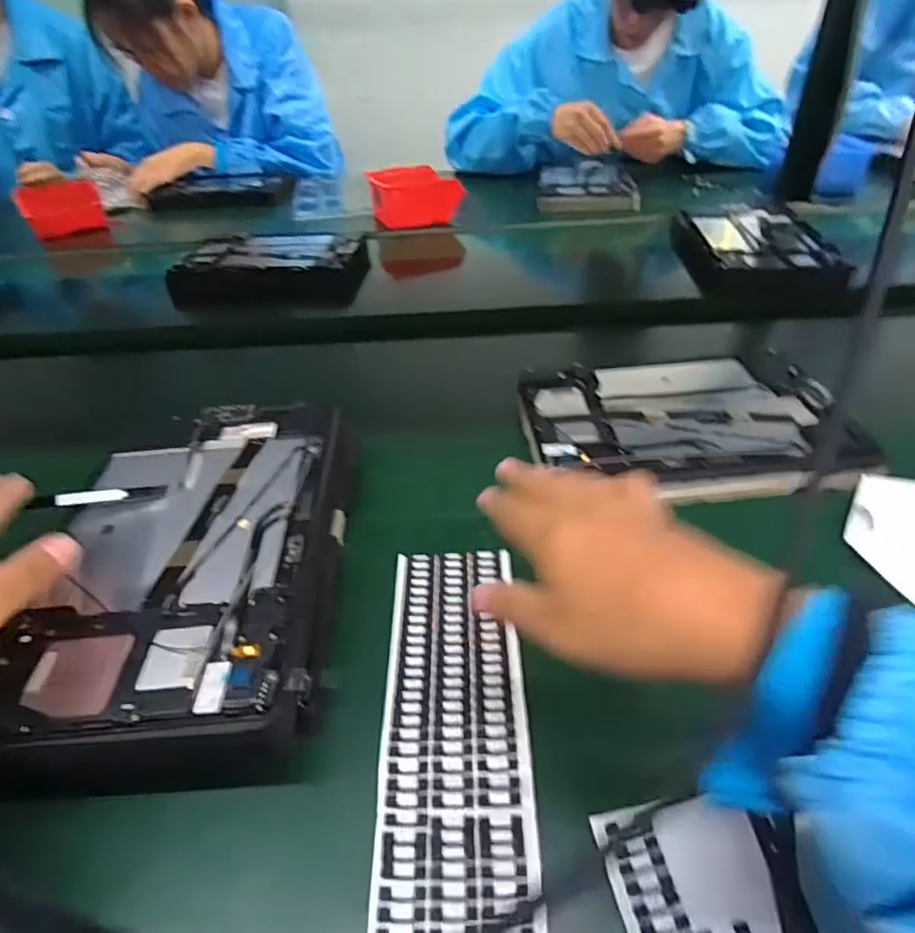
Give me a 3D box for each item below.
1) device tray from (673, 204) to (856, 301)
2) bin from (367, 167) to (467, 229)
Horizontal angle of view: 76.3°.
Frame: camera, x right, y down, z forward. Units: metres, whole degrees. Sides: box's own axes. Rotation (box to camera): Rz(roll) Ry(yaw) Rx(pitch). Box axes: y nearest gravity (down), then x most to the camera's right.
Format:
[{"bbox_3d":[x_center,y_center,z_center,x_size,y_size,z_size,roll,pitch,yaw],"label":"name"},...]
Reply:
[{"bbox_3d":[0.378,-0.286,0.756,0.168,0.048,0.226,0,40,4],"label":"device tray"},{"bbox_3d":[-0.069,-0.425,0.918,0.134,0.075,0.079,-10,41,-8],"label":"bin"}]

